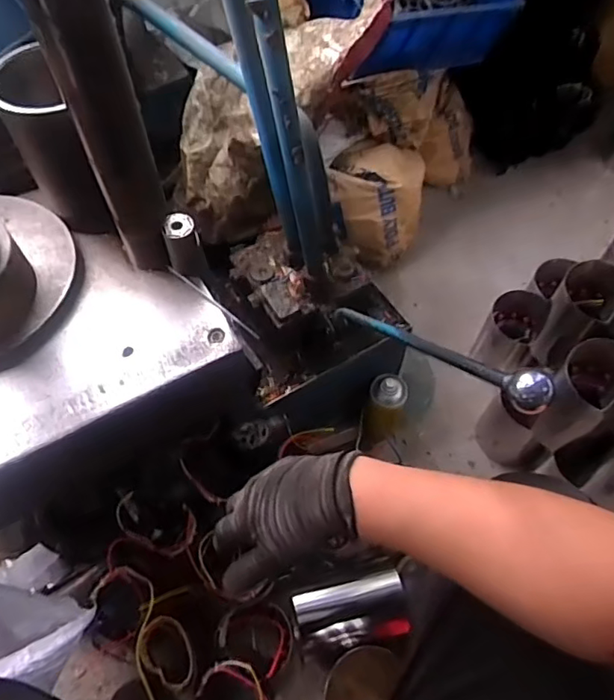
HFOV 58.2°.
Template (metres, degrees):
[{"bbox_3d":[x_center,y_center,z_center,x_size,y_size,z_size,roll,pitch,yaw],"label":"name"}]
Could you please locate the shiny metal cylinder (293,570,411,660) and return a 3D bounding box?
[{"bbox_3d":[0.068,0.400,0.834,0.159,0.073,0.095,-13,60,-8],"label":"shiny metal cylinder"}]

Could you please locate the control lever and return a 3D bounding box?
[{"bbox_3d":[0.097,-0.007,0.538,0.024,0.392,0.025,-19,106,-11],"label":"control lever"}]

